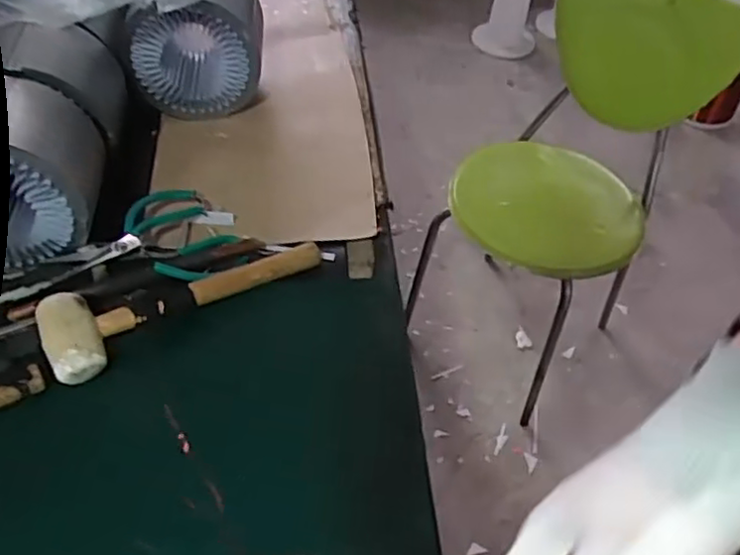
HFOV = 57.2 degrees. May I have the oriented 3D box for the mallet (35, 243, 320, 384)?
[{"bbox_3d":[-0.164,0.011,0.615,0.256,0.037,0.074,-26,56,-24],"label":"mallet"}]

